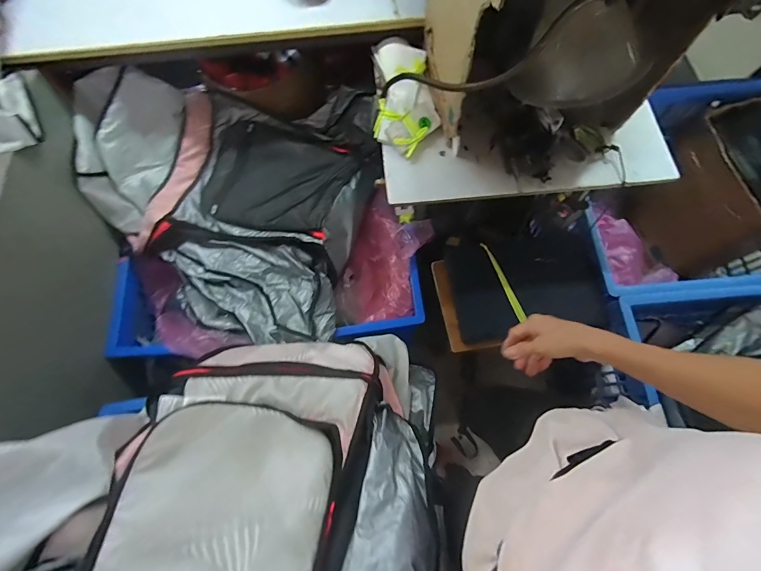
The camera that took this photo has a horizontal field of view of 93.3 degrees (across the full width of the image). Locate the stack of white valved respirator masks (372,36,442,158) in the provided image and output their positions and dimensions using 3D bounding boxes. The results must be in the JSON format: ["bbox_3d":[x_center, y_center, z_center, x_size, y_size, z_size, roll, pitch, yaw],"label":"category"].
[{"bbox_3d":[0.054,-0.423,0.789,0.136,0.039,0.298,-1,71,0],"label":"stack of white valved respirator masks"}]

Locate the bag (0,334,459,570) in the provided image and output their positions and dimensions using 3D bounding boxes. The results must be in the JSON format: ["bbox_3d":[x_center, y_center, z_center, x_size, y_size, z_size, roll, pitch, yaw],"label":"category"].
[{"bbox_3d":[-0.251,0.370,0.572,0.689,0.350,0.675,-5,44,3],"label":"bag"}]

